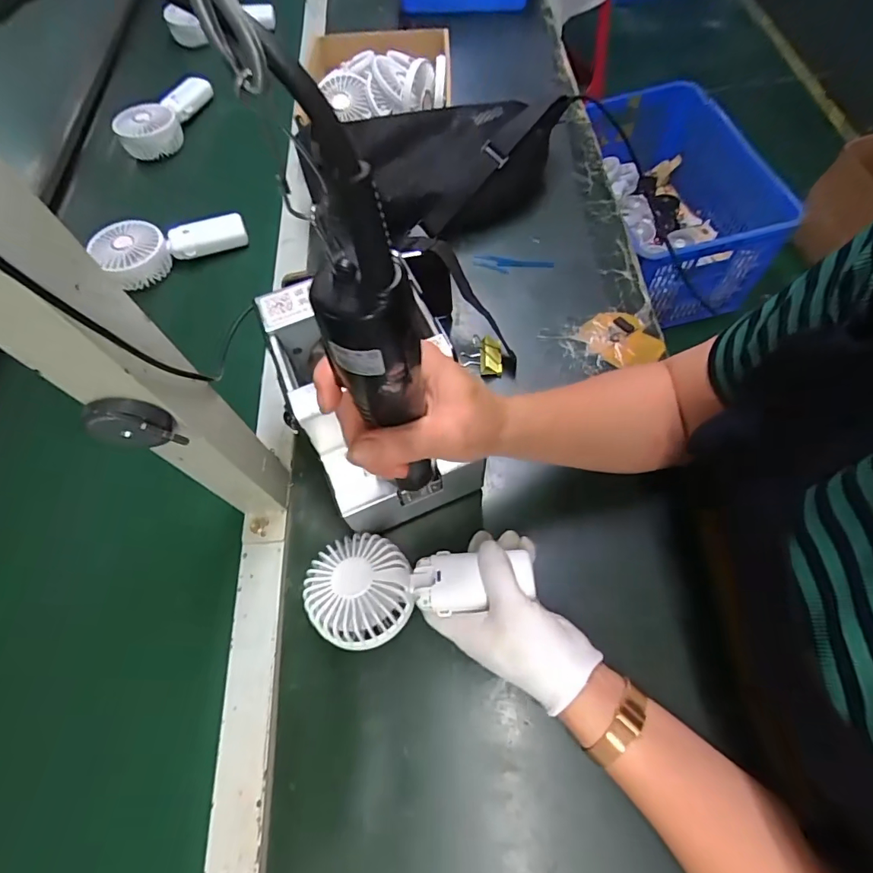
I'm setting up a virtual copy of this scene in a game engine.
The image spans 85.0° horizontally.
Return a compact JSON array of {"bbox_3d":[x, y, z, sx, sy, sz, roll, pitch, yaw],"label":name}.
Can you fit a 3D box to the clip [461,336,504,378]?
[{"bbox_3d":[0.051,-0.090,0.516,0.043,0.022,0.043,2,65,3],"label":"clip"}]

